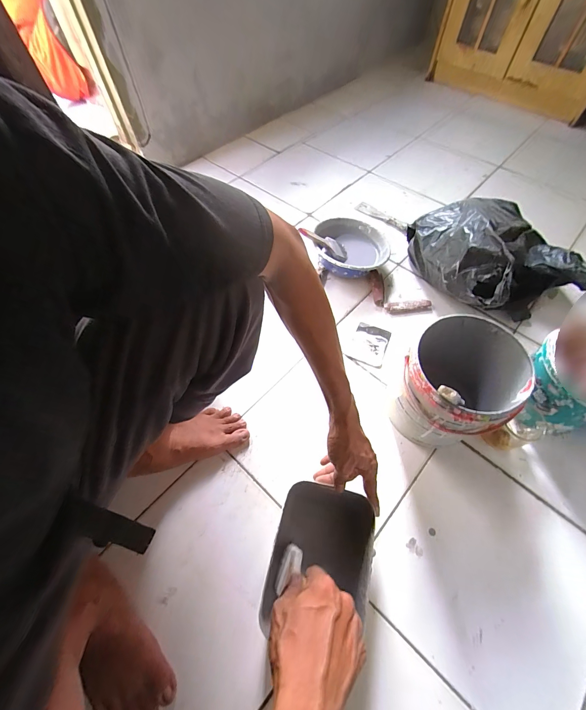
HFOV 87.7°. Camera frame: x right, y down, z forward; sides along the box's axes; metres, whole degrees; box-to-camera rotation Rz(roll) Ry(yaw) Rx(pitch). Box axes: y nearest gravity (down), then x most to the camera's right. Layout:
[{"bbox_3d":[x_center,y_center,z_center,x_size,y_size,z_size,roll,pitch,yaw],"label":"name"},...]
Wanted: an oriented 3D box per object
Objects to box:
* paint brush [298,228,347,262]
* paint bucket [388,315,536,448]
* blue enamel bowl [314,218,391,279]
[{"bbox_3d":[0.077,-0.287,0.770,0.151,0.011,0.071,16,52,-35],"label":"paint brush"},{"bbox_3d":[0.273,0.061,0.538,0.167,0.193,0.179,39,67,21],"label":"paint bucket"},{"bbox_3d":[0.155,-0.272,0.799,0.181,0.083,0.192,0,60,1],"label":"blue enamel bowl"}]

